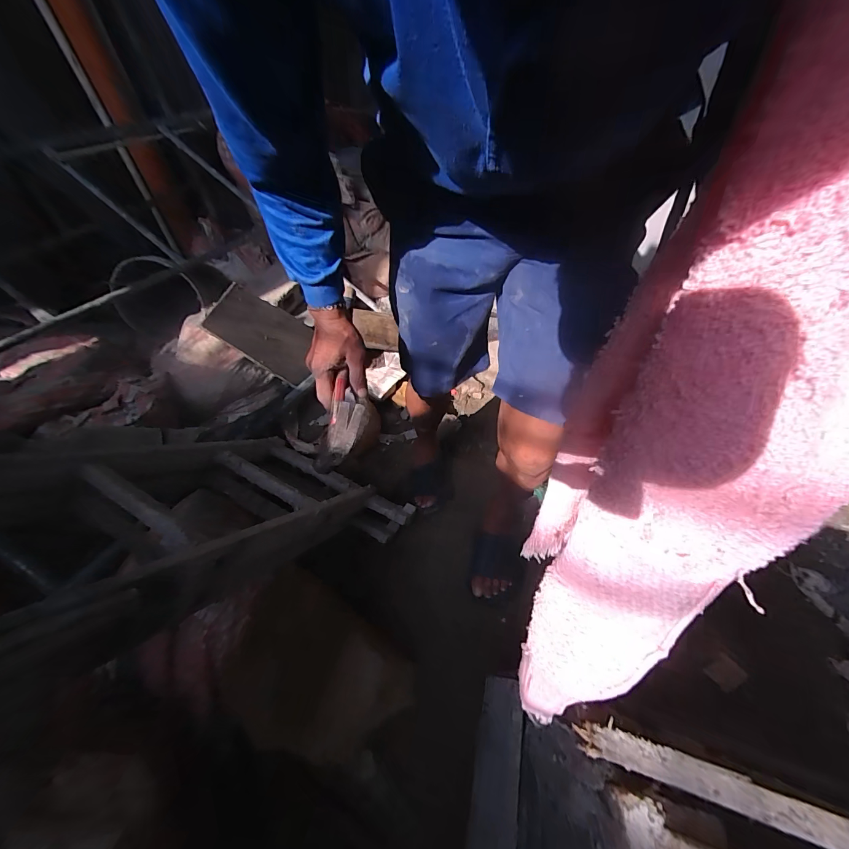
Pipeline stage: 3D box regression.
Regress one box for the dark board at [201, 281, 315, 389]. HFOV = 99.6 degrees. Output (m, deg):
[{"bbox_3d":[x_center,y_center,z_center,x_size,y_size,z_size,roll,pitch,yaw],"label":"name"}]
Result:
[{"bbox_3d":[-0.562,-0.329,1.268,0.327,0.020,0.355,28,35,-32],"label":"dark board"}]

